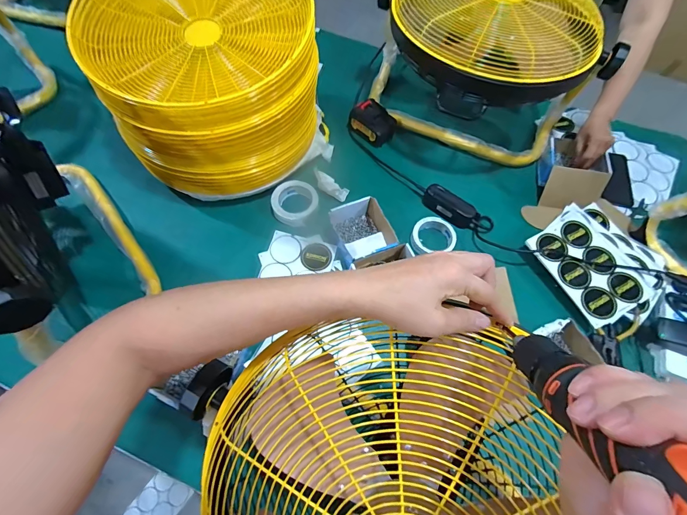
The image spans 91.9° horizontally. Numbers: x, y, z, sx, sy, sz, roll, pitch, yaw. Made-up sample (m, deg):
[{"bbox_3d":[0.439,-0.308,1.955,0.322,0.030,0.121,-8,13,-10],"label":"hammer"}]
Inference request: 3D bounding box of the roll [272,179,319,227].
[{"bbox_3d":[-0.118,-0.133,0.798,0.104,0.041,0.113,1,62,-3],"label":"roll"}]

